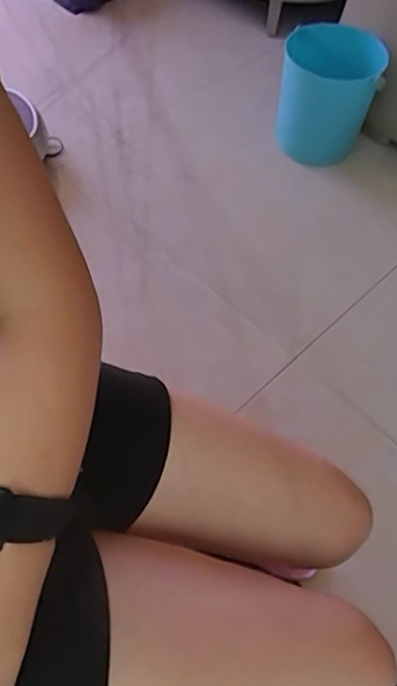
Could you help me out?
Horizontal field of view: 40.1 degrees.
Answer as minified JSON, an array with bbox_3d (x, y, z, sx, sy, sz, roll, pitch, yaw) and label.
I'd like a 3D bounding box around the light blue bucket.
[{"bbox_3d":[0.313,-0.616,1.357,0.241,0.324,0.193,13,58,6],"label":"light blue bucket"}]

